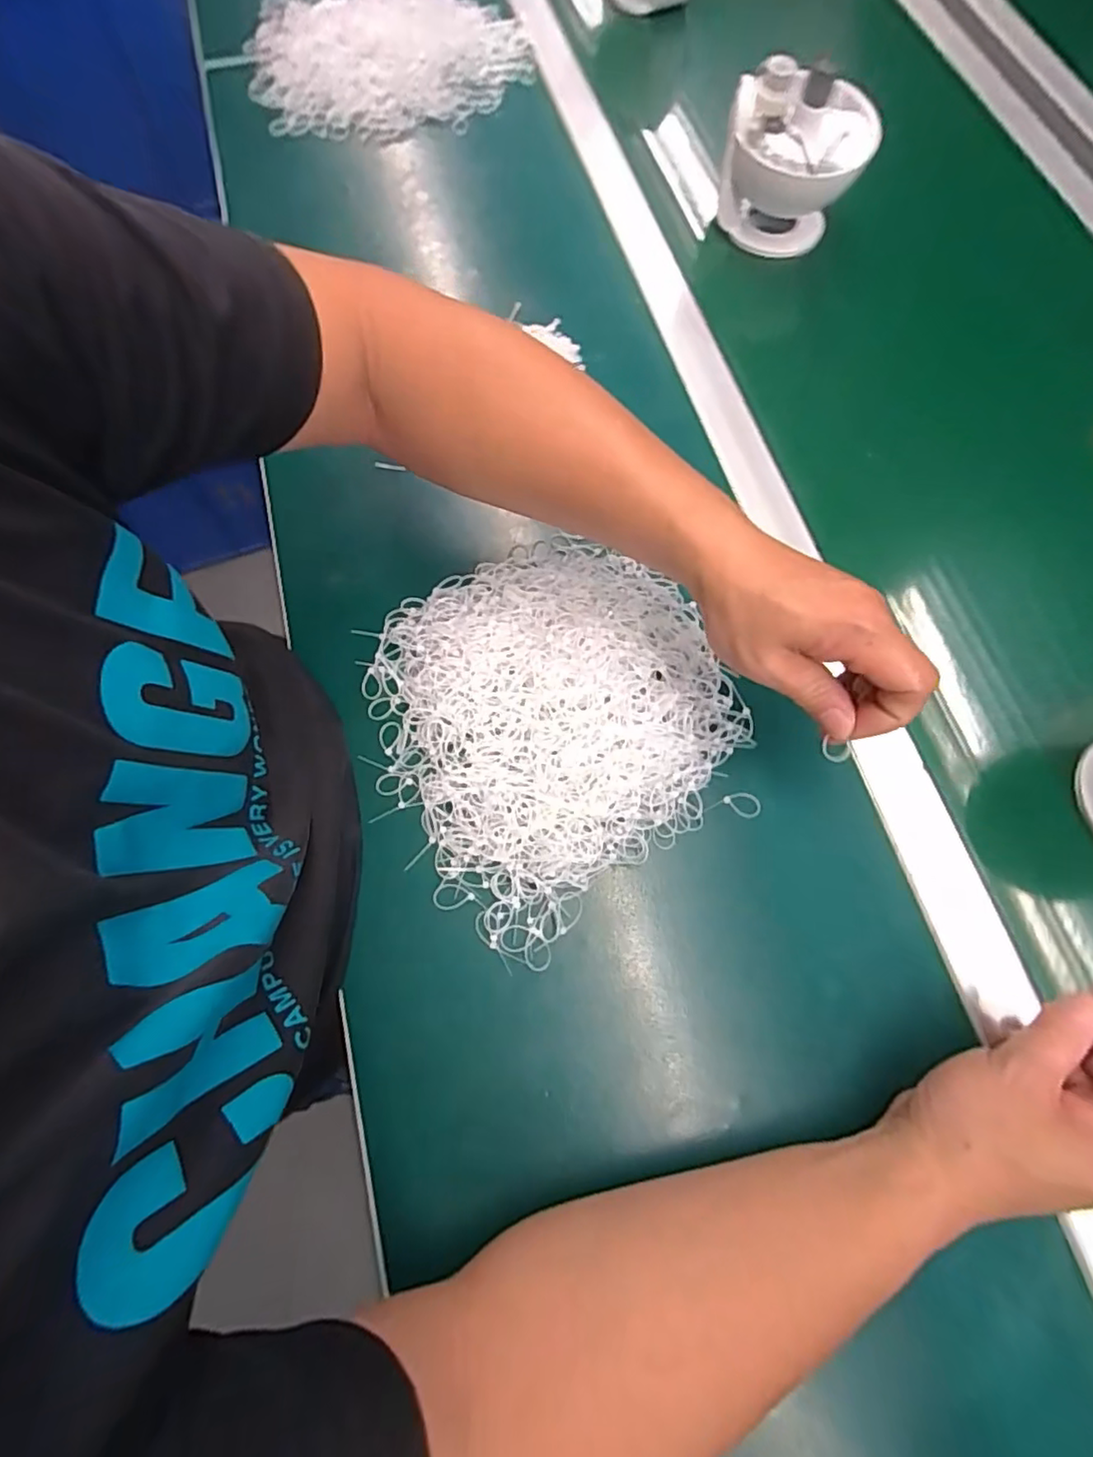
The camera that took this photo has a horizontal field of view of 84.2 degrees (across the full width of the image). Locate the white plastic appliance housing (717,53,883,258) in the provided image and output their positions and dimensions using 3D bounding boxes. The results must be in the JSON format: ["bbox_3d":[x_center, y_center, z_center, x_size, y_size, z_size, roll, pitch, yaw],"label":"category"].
[{"bbox_3d":[0.213,-0.493,0.534,0.127,0.119,0.082,18,72,5],"label":"white plastic appliance housing"}]

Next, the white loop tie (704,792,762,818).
[{"bbox_3d":[0.119,0.048,0.384,0.036,0.004,0.015,5,71,1],"label":"white loop tie"}]

